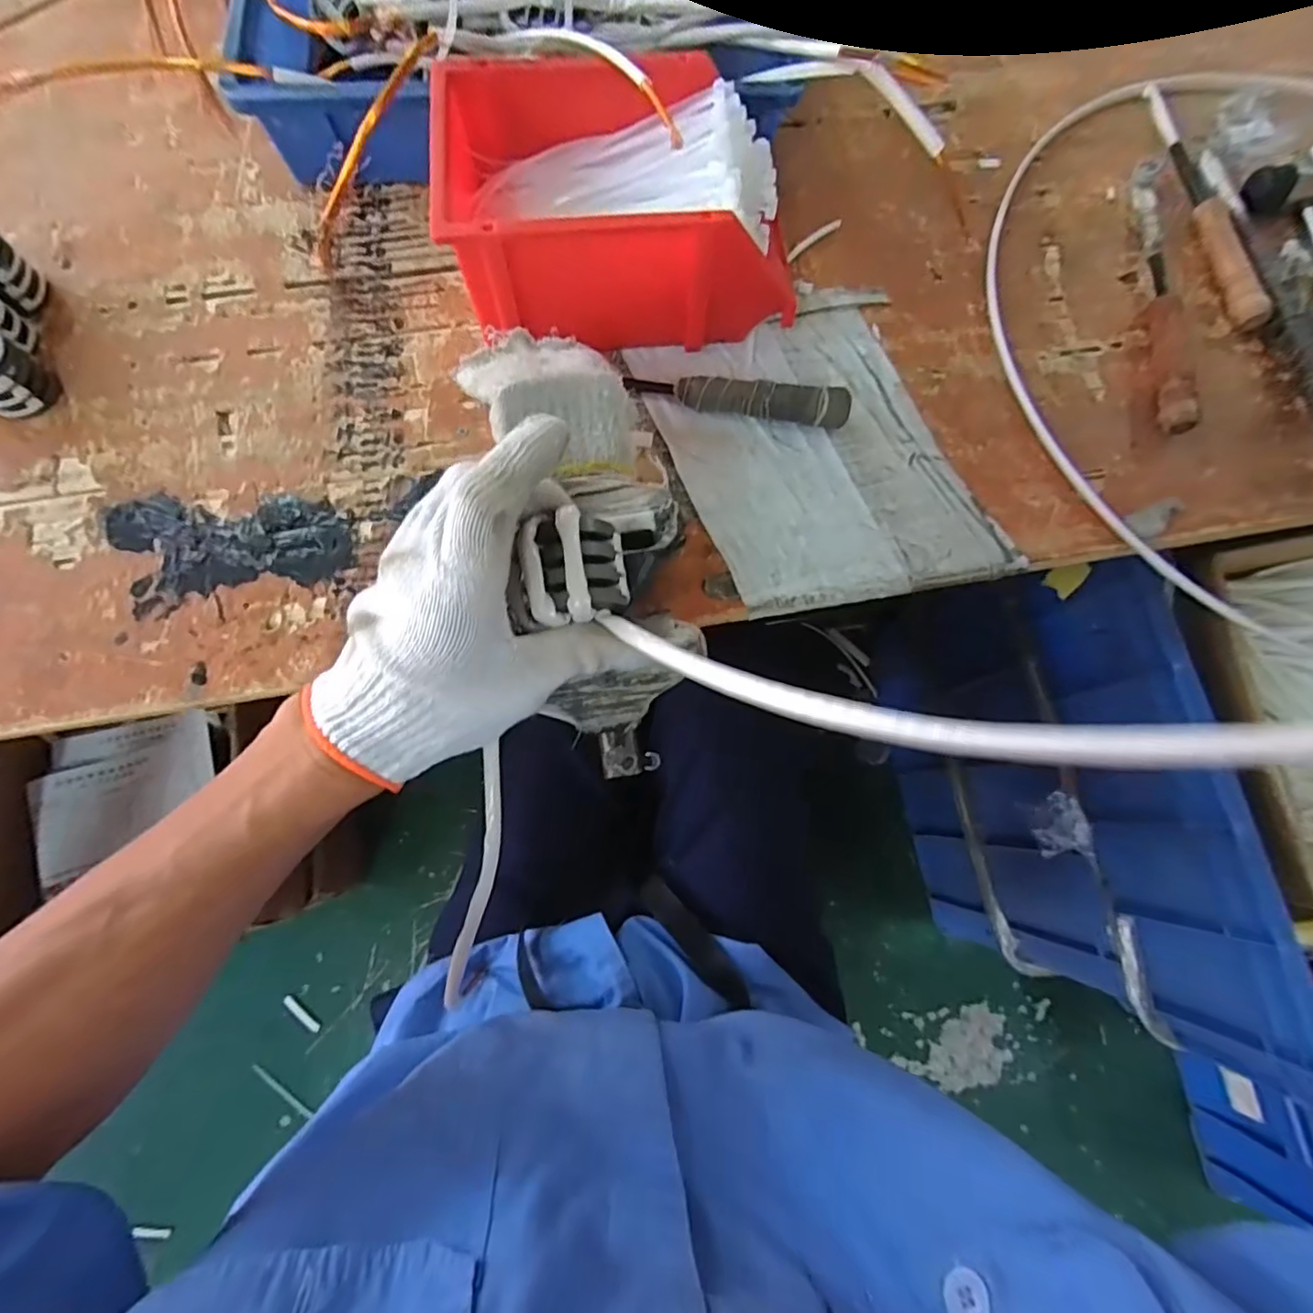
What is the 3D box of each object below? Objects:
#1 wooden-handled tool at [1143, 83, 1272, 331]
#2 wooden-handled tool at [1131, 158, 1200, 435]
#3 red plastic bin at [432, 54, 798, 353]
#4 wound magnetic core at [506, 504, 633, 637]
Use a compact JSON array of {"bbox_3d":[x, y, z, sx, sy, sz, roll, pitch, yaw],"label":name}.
[{"bbox_3d":[0.489,-0.412,0.543,0.022,0.021,0.272,-4,75,-3],"label":"wooden-handled tool"},{"bbox_3d":[0.432,-0.307,0.513,0.032,0.022,0.276,7,74,0],"label":"wooden-handled tool"},{"bbox_3d":[-0.029,-0.326,0.463,0.239,0.117,0.161,-5,75,-4],"label":"red plastic bin"},{"bbox_3d":[-0.041,-0.040,0.280,0.052,0.025,0.050,-10,75,-5],"label":"wound magnetic core"}]

